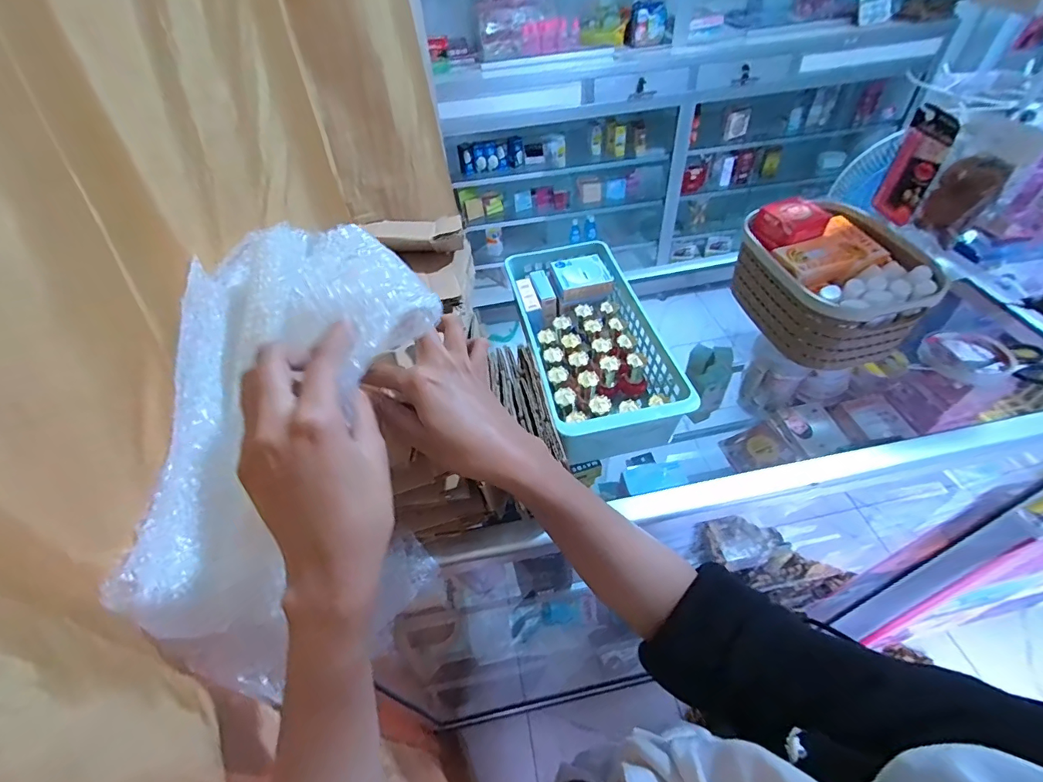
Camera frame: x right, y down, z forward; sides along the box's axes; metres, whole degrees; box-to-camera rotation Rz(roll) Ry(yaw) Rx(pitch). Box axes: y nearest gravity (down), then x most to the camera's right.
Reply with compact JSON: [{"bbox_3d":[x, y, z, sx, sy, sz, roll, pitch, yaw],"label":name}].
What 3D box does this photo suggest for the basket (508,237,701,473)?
[{"bbox_3d":[0.073,-0.060,0.542,0.133,0.073,0.291,-11,48,-5],"label":"basket"}]

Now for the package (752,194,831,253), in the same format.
[{"bbox_3d":[0.330,-0.206,0.563,0.074,0.037,0.058,-10,48,-4],"label":"package"}]

